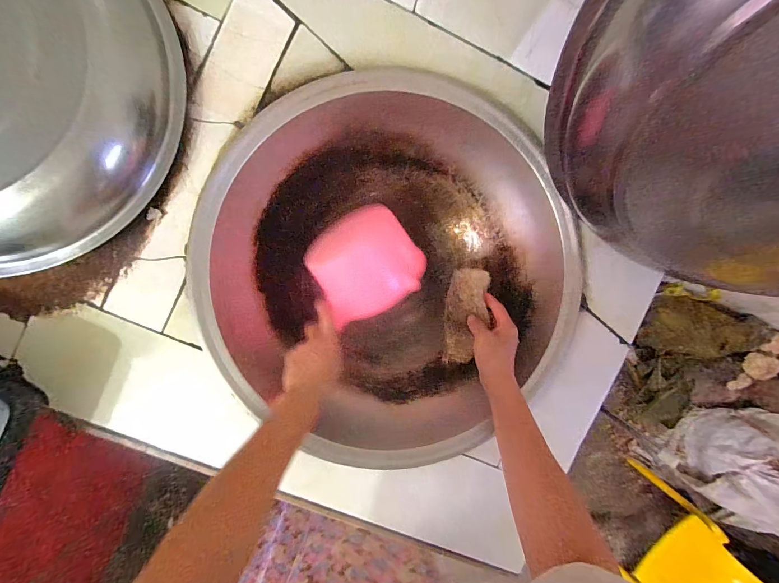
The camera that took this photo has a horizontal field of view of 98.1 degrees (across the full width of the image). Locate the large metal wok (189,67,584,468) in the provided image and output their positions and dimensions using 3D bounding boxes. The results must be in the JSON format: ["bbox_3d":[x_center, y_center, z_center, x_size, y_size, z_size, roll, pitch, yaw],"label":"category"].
[{"bbox_3d":[0.007,-0.025,0.567,0.534,0.186,0.570,0,92,-7],"label":"large metal wok"}]

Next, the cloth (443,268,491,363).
[{"bbox_3d":[0.121,0.037,0.537,0.067,0.015,0.147,-2,78,36],"label":"cloth"}]

